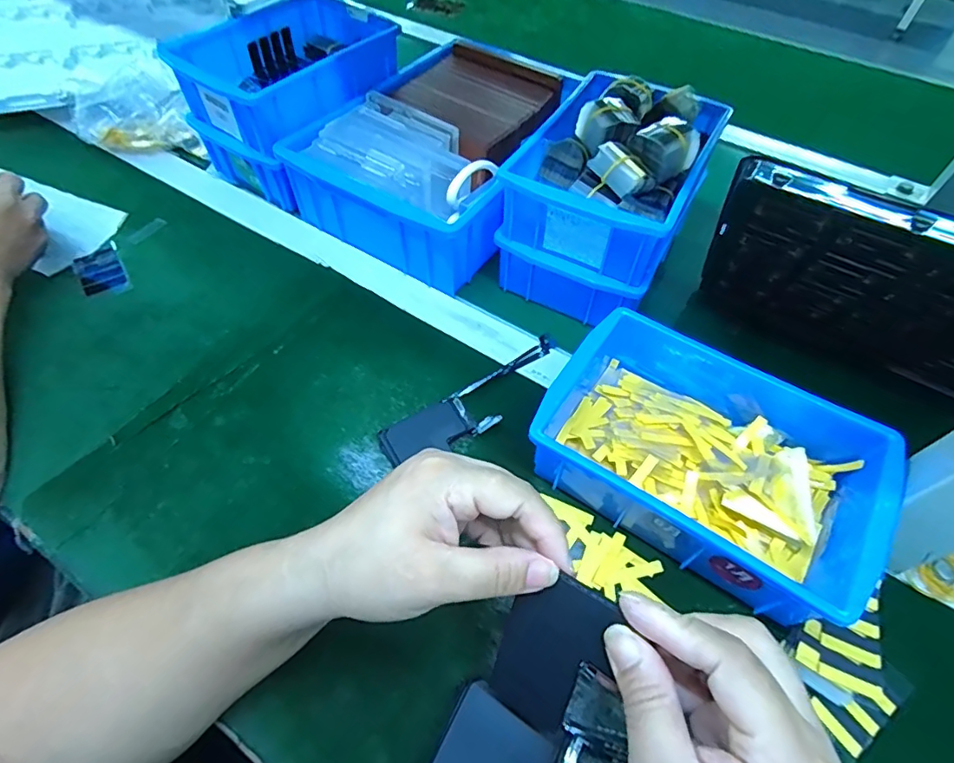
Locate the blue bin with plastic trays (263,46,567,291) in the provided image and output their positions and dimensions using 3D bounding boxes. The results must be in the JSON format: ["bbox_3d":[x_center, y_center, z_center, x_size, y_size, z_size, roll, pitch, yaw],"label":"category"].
[{"bbox_3d":[-0.029,-0.237,0.531,0.203,0.087,0.283,27,59,16],"label":"blue bin with plastic trays"}]

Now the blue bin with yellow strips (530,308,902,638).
[{"bbox_3d":[0.153,0.041,0.350,0.197,0.073,0.149,30,60,18],"label":"blue bin with yellow strips"}]

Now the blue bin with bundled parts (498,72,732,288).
[{"bbox_3d":[0.115,-0.175,0.435,0.135,0.090,0.185,25,58,15],"label":"blue bin with bundled parts"}]

